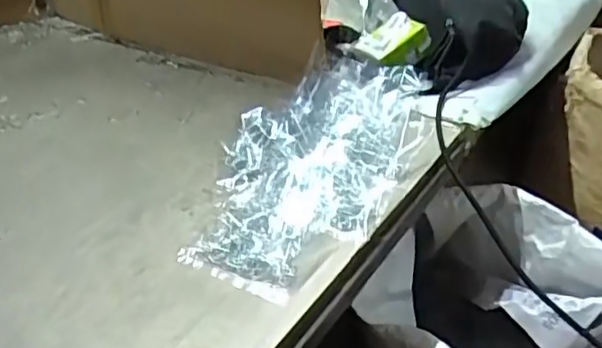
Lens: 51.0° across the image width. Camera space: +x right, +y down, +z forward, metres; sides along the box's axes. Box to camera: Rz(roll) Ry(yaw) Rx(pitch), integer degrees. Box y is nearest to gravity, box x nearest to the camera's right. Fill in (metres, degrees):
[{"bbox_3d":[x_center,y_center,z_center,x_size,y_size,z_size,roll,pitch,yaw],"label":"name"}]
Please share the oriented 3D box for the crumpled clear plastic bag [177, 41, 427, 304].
[{"bbox_3d":[0.007,-0.023,0.572,0.150,0.034,0.324,11,36,20],"label":"crumpled clear plastic bag"}]

